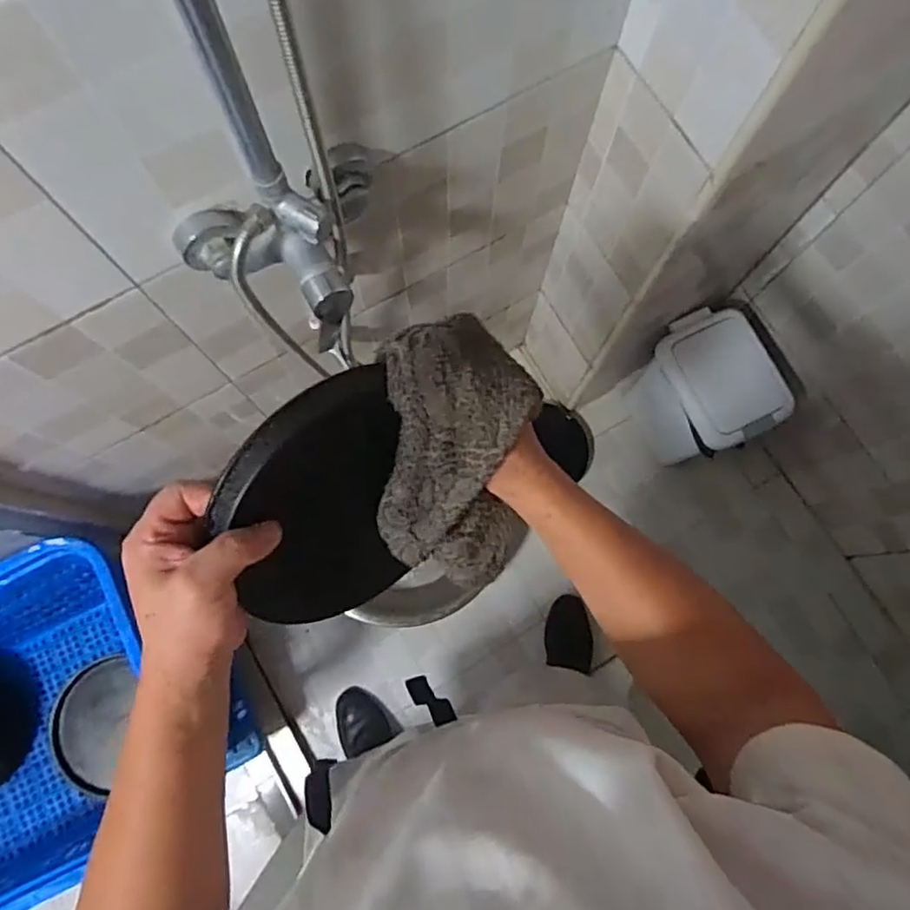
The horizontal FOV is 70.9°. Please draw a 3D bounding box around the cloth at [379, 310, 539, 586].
[{"bbox_3d":[0.002,0.019,0.487,0.113,0.238,0.053,-5,38,-2],"label":"cloth"}]

